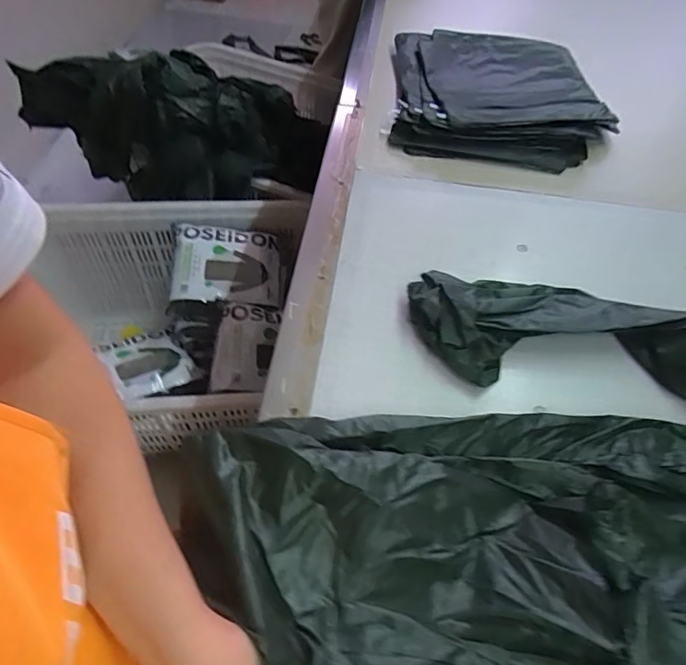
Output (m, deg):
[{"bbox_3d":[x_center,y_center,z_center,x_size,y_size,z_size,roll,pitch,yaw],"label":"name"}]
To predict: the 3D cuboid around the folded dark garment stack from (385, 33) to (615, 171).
[{"bbox_3d":[0.262,-0.415,0.874,0.346,0.046,0.364,7,54,1],"label":"folded dark garment stack"}]

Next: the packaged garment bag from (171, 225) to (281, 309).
[{"bbox_3d":[-0.286,-0.171,1.245,0.253,0.050,0.200,0,54,-4],"label":"packaged garment bag"}]

